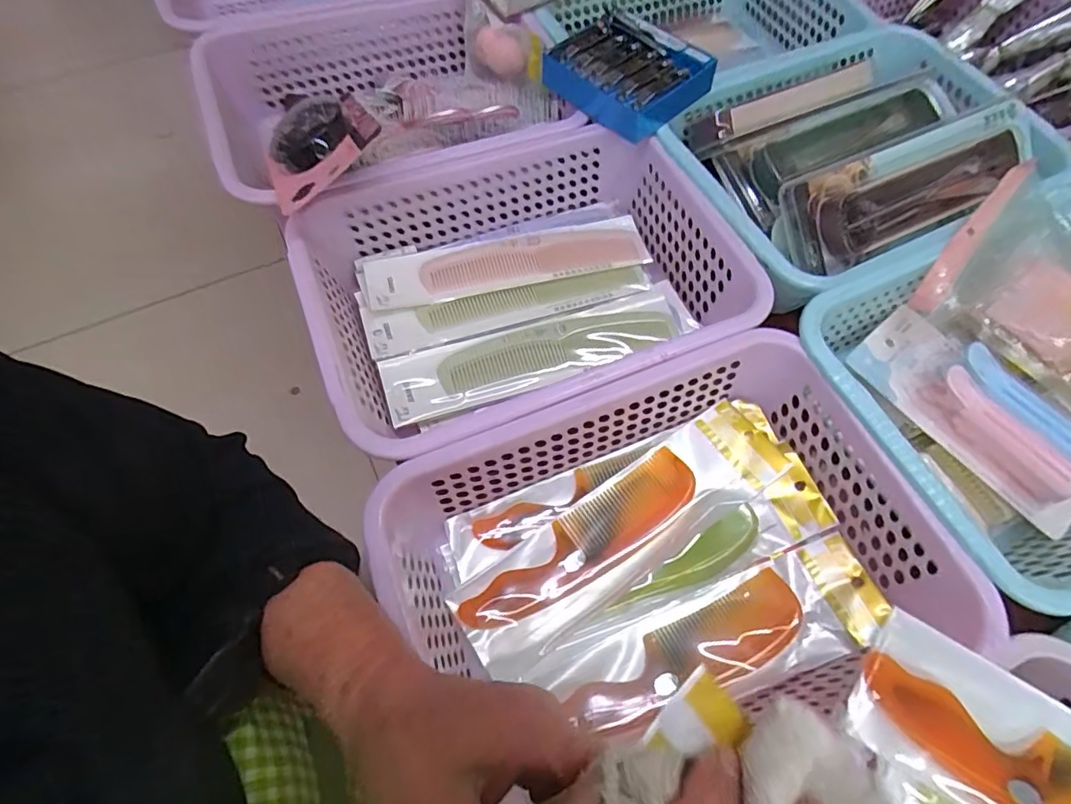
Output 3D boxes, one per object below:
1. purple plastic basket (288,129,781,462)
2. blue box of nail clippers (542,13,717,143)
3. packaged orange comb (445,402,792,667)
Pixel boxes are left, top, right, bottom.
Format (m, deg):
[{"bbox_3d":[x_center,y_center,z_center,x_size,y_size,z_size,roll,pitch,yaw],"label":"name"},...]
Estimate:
[{"bbox_3d":[-0.010,-0.100,0.459,0.330,0.082,0.249,-21,67,-10],"label":"purple plastic basket"},{"bbox_3d":[0.085,-0.307,0.511,0.128,0.043,0.106,42,71,17],"label":"blue box of nail clippers"},{"bbox_3d":[0.064,0.091,0.400,0.262,0.011,0.067,-31,69,-14],"label":"packaged orange comb"}]

